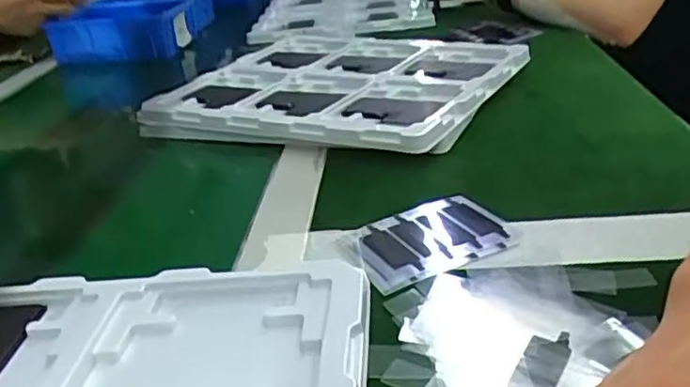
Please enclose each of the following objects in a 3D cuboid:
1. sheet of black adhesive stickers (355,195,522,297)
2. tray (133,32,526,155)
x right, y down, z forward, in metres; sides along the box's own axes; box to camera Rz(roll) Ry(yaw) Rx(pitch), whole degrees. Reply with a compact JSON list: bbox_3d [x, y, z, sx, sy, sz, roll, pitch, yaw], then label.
[{"bbox_3d":[0.053,0.027,0.394,0.098,0.004,0.072,-17,30,-23],"label":"sheet of black adhesive stickers"},{"bbox_3d":[-0.005,-0.116,0.652,0.313,0.029,0.286,11,31,27],"label":"tray"}]

